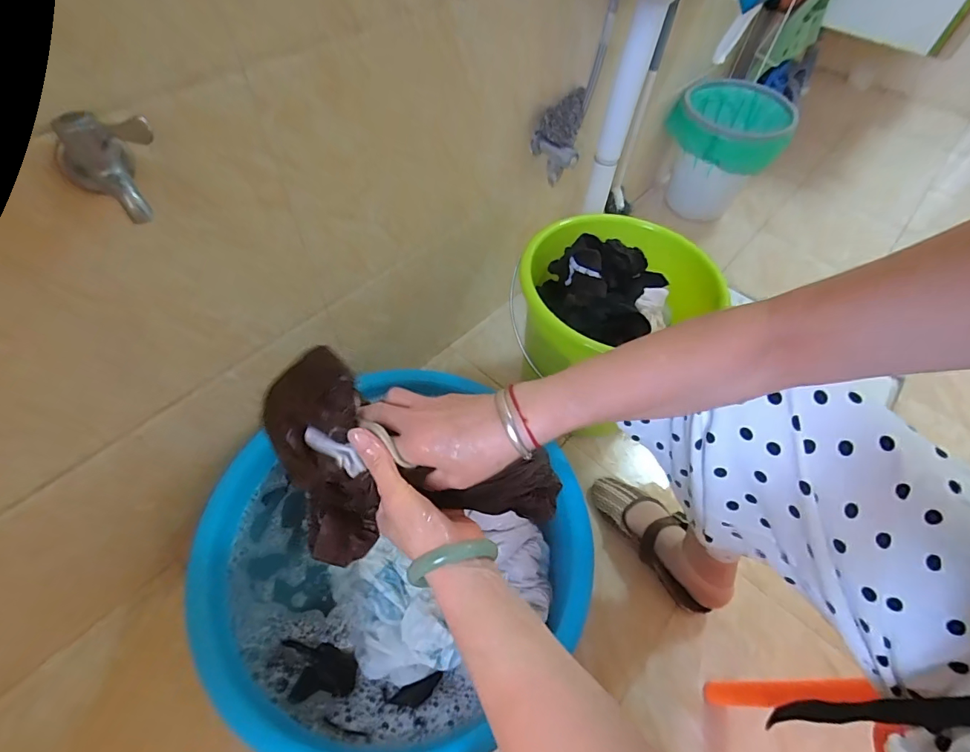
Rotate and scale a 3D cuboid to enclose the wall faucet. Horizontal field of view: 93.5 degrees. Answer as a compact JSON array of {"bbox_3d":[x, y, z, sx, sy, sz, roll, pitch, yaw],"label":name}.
[{"bbox_3d":[-0.277,-0.160,0.336,0.080,0.066,0.056,40,62,22],"label":"wall faucet"}]

